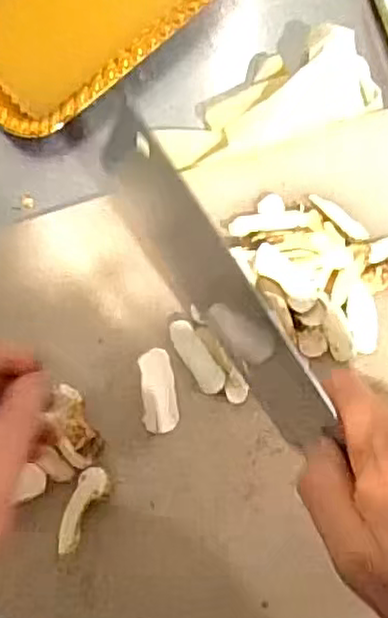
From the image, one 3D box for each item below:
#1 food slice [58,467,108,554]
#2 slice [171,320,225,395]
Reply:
[{"bbox_3d":[-0.063,0.112,0.381,0.014,0.005,0.049,26,86,2],"label":"food slice"},{"bbox_3d":[0.002,0.027,0.392,0.015,0.006,0.046,-31,86,-3],"label":"slice"}]

